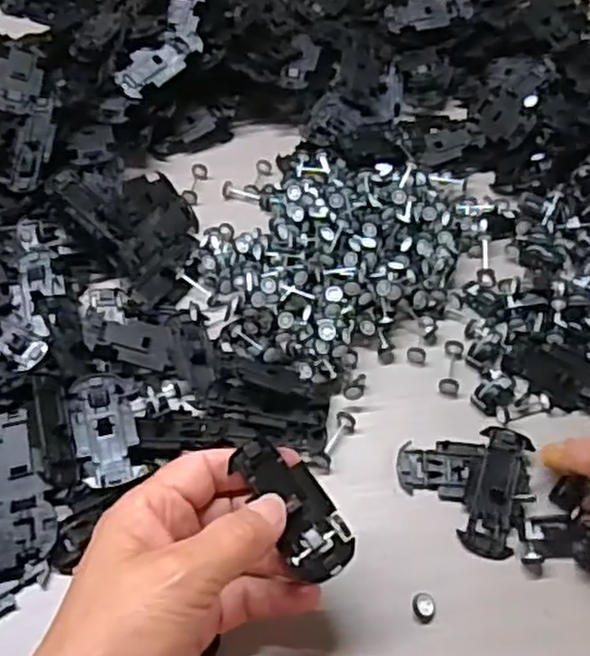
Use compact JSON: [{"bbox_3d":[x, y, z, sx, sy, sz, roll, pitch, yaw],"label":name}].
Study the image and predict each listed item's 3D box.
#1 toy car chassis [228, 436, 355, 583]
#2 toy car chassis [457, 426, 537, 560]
[{"bbox_3d":[-0.001,0.076,0.315,0.028,0.007,0.064,-31,77,-22],"label":"toy car chassis"},{"bbox_3d":[0.101,0.080,0.368,0.028,0.013,0.065,17,55,10],"label":"toy car chassis"}]

